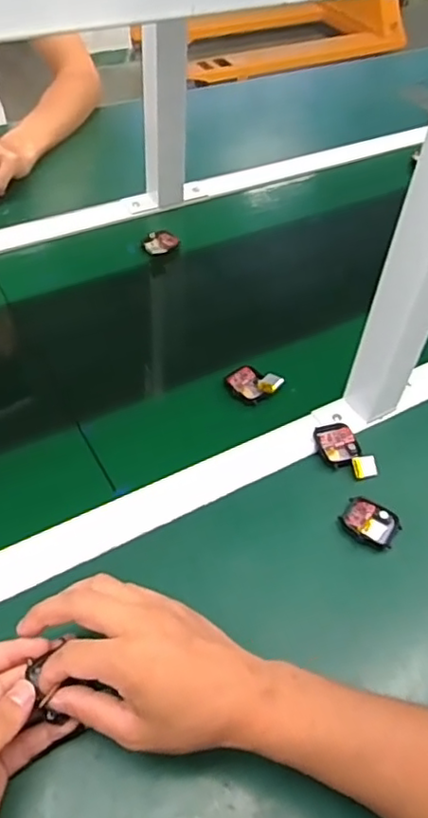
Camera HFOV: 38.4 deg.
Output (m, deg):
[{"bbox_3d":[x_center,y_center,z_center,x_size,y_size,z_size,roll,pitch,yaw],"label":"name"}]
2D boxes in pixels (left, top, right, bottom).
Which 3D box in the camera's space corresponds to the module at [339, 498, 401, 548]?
[{"bbox_3d":[0.134,0.097,0.527,0.047,0.011,0.036,31,53,21],"label":"module"}]

